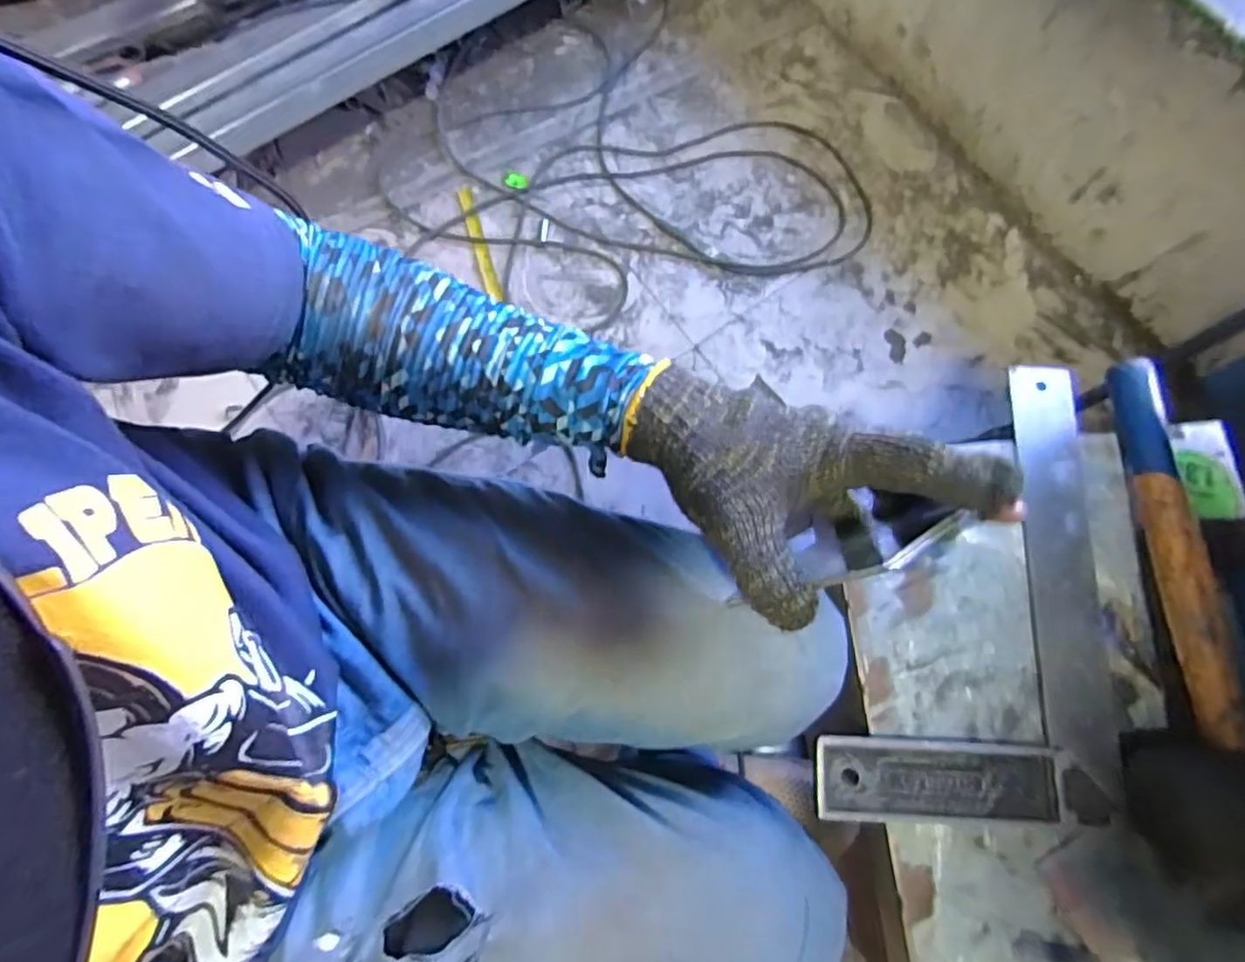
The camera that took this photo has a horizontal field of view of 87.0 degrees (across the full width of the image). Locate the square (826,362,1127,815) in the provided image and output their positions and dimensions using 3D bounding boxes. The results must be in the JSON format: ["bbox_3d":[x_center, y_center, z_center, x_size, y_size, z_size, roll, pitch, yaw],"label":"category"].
[{"bbox_3d":[0.219,0.061,0.427,0.178,0.015,0.297,5,76,0],"label":"square"}]

